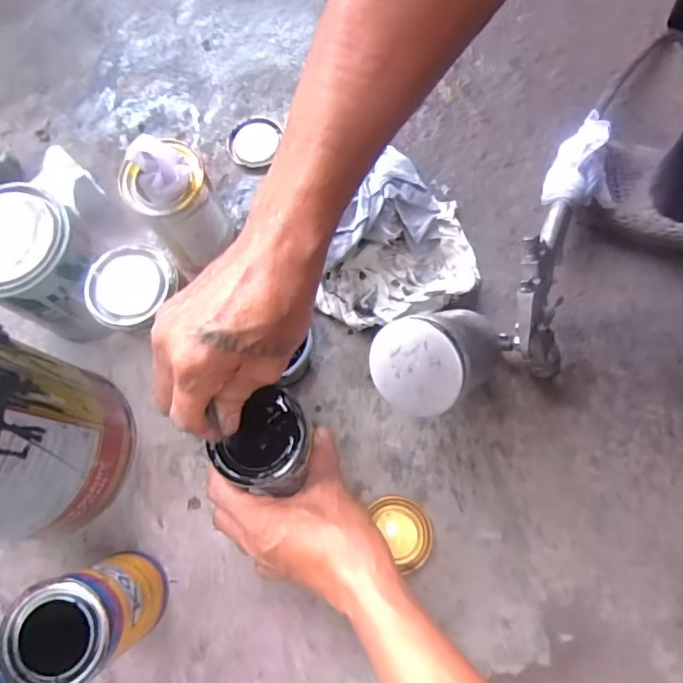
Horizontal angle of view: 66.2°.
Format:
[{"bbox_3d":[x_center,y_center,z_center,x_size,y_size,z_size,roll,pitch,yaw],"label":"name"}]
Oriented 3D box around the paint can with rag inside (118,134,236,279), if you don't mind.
[{"bbox_3d":[-0.151,-0.122,0.502,0.072,0.155,0.063,-35,74,-6],"label":"paint can with rag inside"}]

